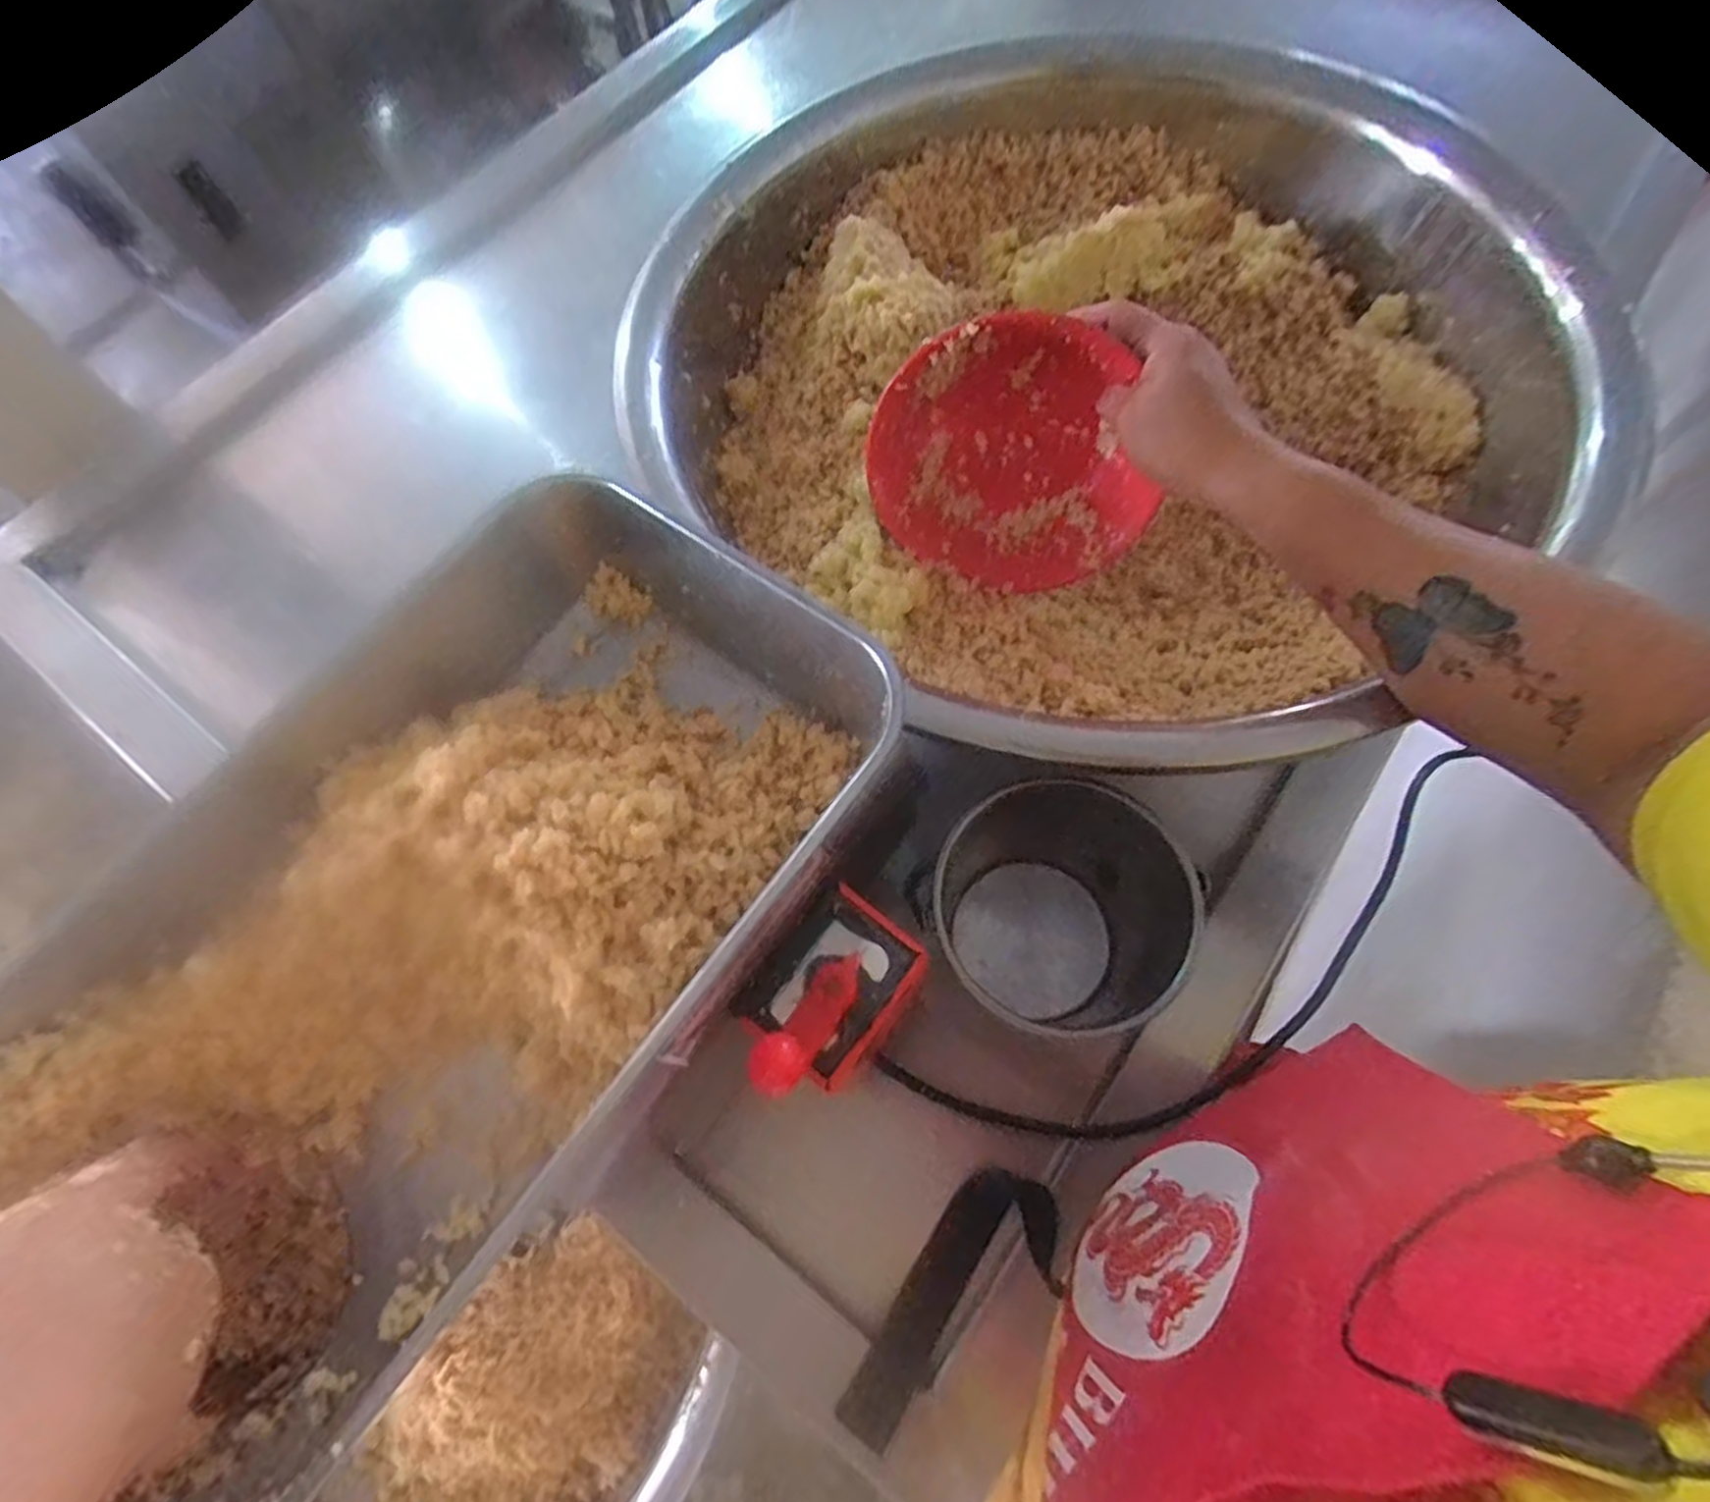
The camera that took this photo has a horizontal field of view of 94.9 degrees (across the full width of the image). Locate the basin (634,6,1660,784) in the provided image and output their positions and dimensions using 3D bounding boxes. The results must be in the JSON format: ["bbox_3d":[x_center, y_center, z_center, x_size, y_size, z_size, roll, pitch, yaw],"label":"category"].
[{"bbox_3d":[0.163,-0.272,0.576,0.593,0.159,0.553,-1,67,2],"label":"basin"}]

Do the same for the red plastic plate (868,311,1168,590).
[{"bbox_3d":[0.098,-0.174,0.481,0.175,0.183,0.050,12,52,6],"label":"red plastic plate"}]

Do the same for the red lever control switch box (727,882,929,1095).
[{"bbox_3d":[-0.010,0.104,0.344,0.062,0.044,0.093,37,74,16],"label":"red lever control switch box"}]

